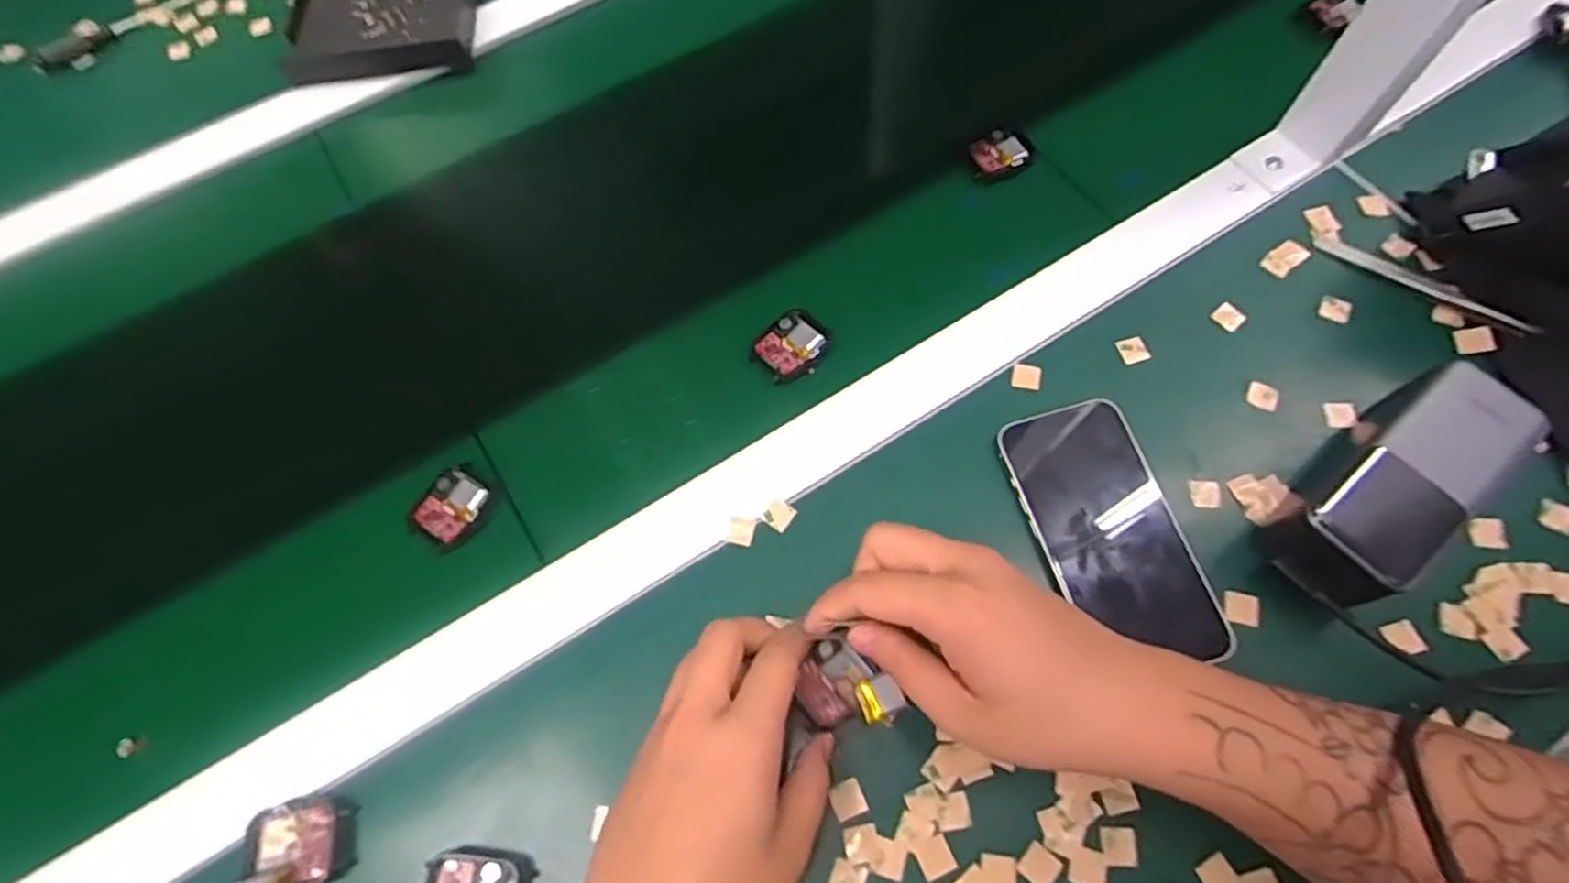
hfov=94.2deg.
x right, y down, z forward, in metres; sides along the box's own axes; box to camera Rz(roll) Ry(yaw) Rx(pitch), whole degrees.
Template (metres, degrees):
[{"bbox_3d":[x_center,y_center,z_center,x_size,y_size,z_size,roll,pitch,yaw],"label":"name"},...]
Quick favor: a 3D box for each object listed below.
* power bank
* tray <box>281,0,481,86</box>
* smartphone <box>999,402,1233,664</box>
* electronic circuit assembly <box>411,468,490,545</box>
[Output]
[{"bbox_3d":[0.308,0.023,0.364,0.126,0.052,0.057,-37,70,-14],"label":"power bank"},{"bbox_3d":[-0.312,-0.326,0.571,0.142,0.024,0.100,-5,66,-1],"label":"tray"},{"bbox_3d":[0.171,0.046,0.378,0.072,0.012,0.138,-16,67,-6],"label":"smartphone"},{"bbox_3d":[-0.186,0.036,0.409,0.035,0.010,0.039,34,71,15],"label":"electronic circuit assembly"}]

